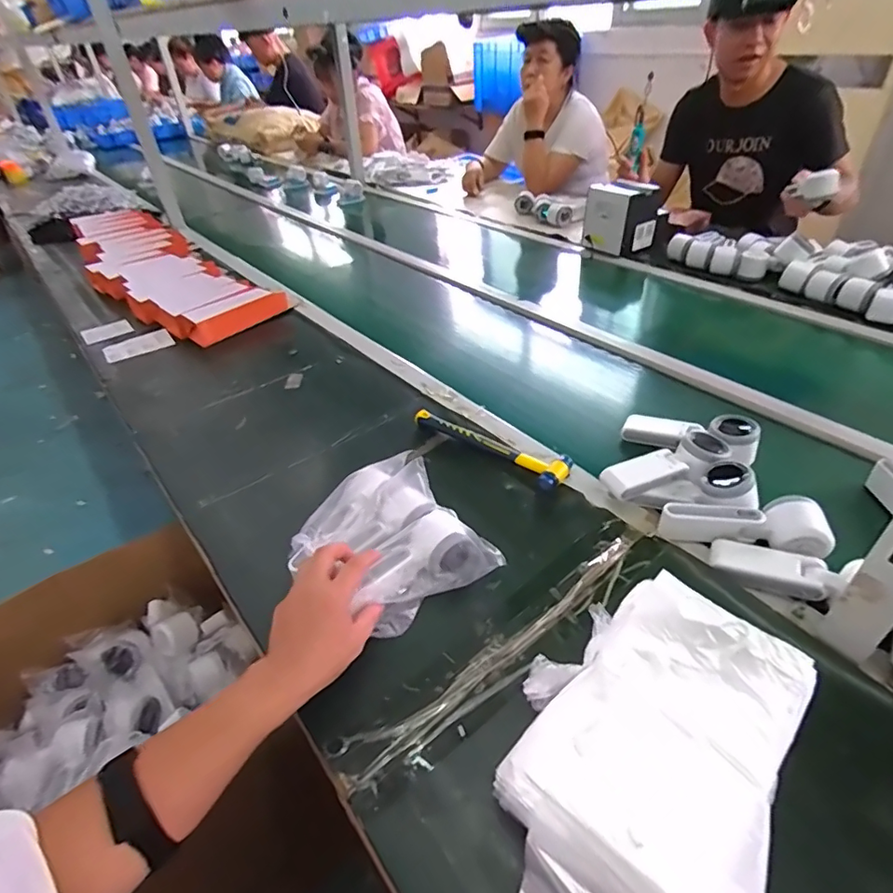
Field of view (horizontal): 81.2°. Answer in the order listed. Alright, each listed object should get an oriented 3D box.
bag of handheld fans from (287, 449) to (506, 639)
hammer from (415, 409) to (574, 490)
[{"bbox_3d":[-0.067,0.099,0.563,0.171,0.088,0.186,-28,45,-26],"label":"bag of handheld fans"},{"bbox_3d":[0.054,-0.001,0.731,0.243,0.022,0.052,22,46,29],"label":"hammer"}]

